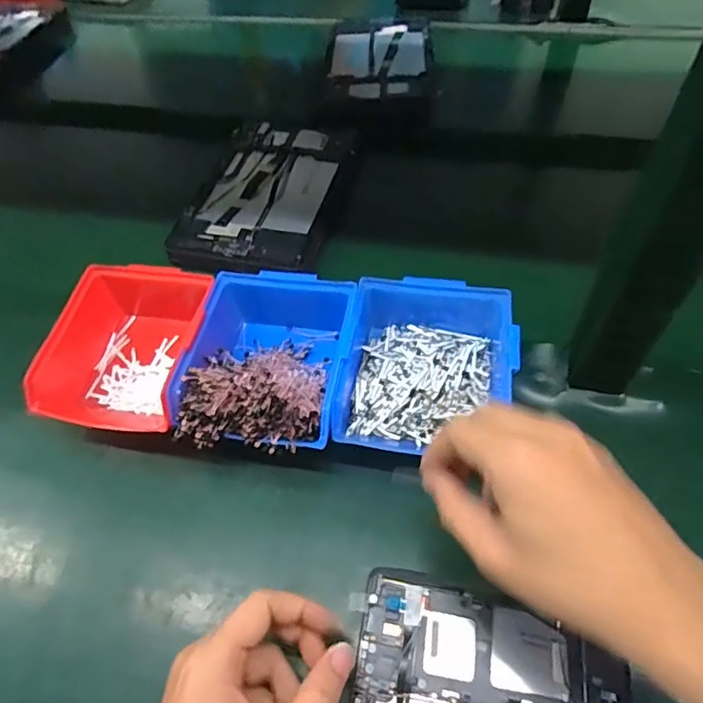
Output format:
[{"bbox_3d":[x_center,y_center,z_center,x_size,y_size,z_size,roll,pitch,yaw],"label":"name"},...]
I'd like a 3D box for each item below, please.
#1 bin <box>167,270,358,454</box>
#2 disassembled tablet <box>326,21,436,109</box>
[{"bbox_3d":[-0.063,0.000,0.429,0.124,0.070,0.182,5,56,7],"label":"bin"},{"bbox_3d":[0.041,-0.420,0.747,0.144,0.018,0.233,-1,55,3],"label":"disassembled tablet"}]

